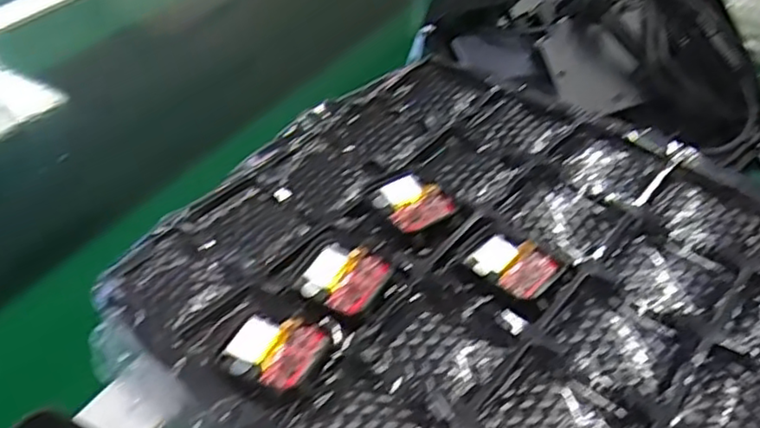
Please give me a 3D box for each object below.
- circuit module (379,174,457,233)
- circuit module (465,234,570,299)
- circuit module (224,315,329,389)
[{"bbox_3d":[0.016,-0.004,0.331,0.032,0.010,0.035,-24,48,-24],"label":"circuit module"},{"bbox_3d":[0.061,0.024,0.303,0.035,0.008,0.033,32,51,30],"label":"circuit module"},{"bbox_3d":[-0.043,0.054,0.268,0.037,0.006,0.031,18,45,18],"label":"circuit module"}]

